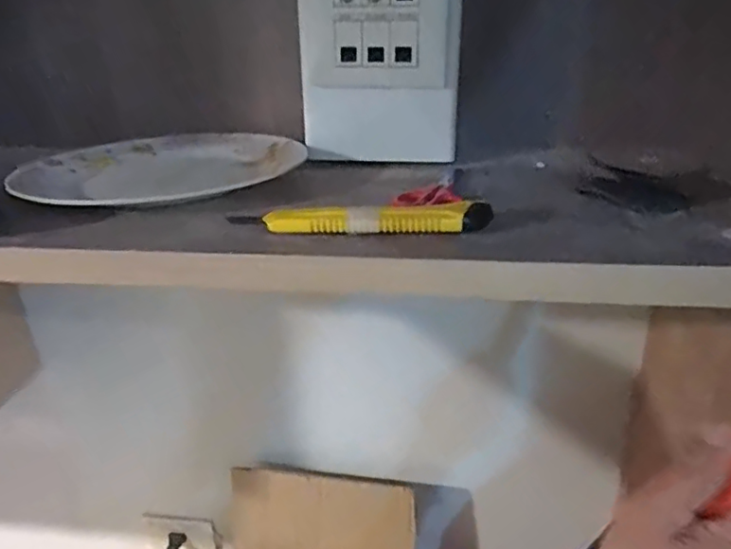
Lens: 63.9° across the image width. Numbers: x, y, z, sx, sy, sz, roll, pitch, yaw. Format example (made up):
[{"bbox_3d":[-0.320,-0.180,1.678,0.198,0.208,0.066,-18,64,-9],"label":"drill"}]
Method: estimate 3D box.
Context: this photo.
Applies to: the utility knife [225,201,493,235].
[{"bbox_3d":[-0.001,-0.035,0.372,0.162,0.015,0.021,-3,24,-2],"label":"utility knife"}]

